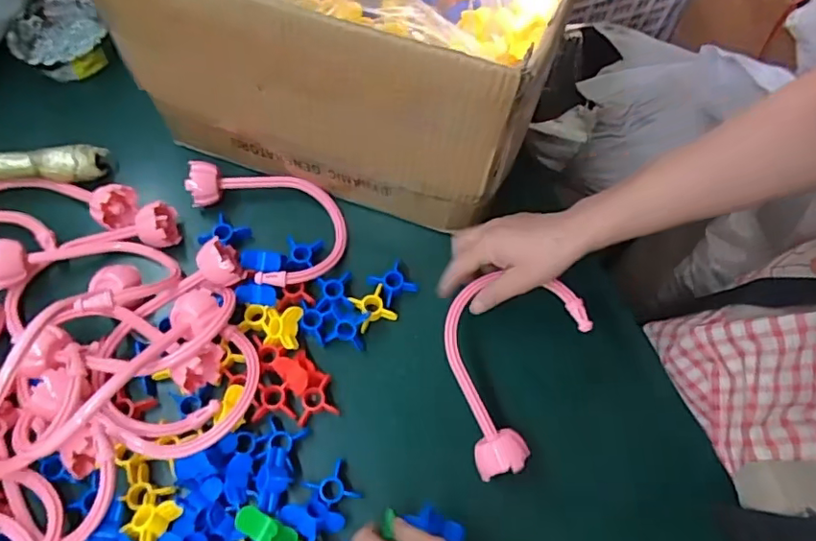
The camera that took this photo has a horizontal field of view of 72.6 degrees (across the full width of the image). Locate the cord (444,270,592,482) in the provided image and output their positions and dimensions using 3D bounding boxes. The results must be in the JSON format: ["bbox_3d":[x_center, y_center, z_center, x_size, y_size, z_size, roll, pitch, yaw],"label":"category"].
[{"bbox_3d":[0.084,0.088,0.527,0.123,0.049,0.184,28,68,10],"label":"cord"}]

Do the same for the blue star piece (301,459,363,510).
[{"bbox_3d":[-0.071,0.204,0.518,0.041,0.031,0.041,-31,70,-14],"label":"blue star piece"}]

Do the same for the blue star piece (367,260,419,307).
[{"bbox_3d":[-0.016,0.012,0.598,0.041,0.010,0.043,-31,70,-14],"label":"blue star piece"}]

